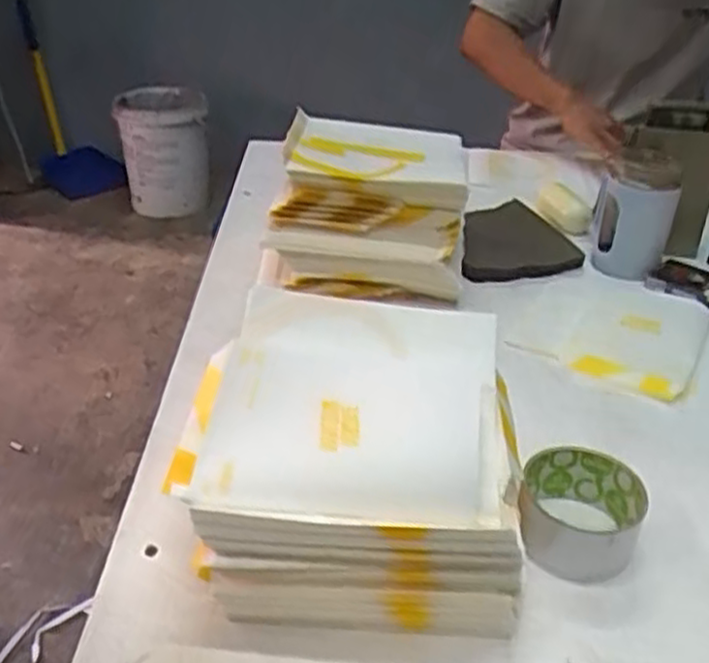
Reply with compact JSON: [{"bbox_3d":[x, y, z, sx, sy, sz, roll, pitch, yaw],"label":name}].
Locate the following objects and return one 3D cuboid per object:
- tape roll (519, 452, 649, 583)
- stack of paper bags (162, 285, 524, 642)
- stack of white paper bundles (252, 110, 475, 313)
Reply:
[{"bbox_3d":[0.151,0.121,0.514,0.079,0.045,0.077,16,34,20],"label":"tape roll"},{"bbox_3d":[0.001,0.080,0.495,0.193,0.117,0.190,5,32,2],"label":"stack of paper bags"},{"bbox_3d":[0.022,-0.161,0.868,0.196,0.105,0.272,6,32,4],"label":"stack of white paper bundles"}]

